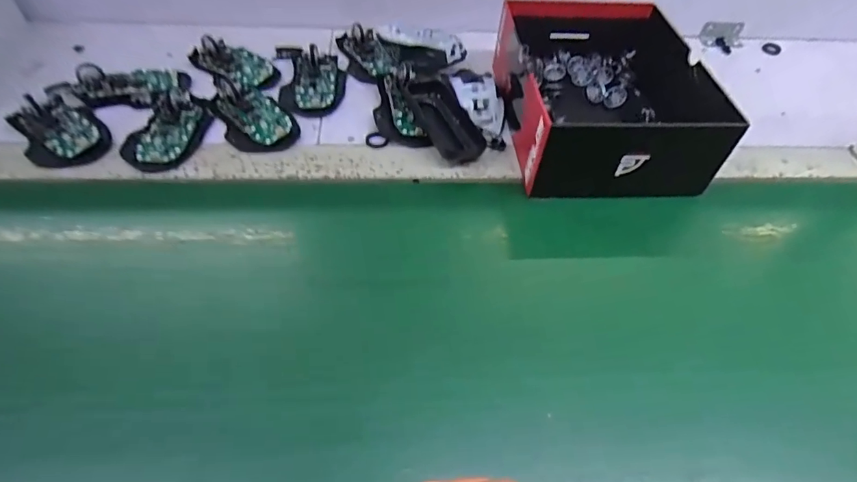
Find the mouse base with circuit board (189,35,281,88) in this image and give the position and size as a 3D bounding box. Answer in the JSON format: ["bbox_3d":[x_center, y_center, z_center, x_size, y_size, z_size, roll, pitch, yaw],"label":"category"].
[{"bbox_3d":[-0.237,-0.223,0.576,0.104,0.019,0.055,23,56,13],"label":"mouse base with circuit board"}]

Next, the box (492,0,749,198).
[{"bbox_3d":[0.194,-0.171,0.520,0.201,0.076,0.249,-2,54,-5],"label":"box"}]

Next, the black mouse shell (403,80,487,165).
[{"bbox_3d":[0.015,-0.137,0.519,0.057,0.028,0.120,-22,58,-18],"label":"black mouse shell"}]

